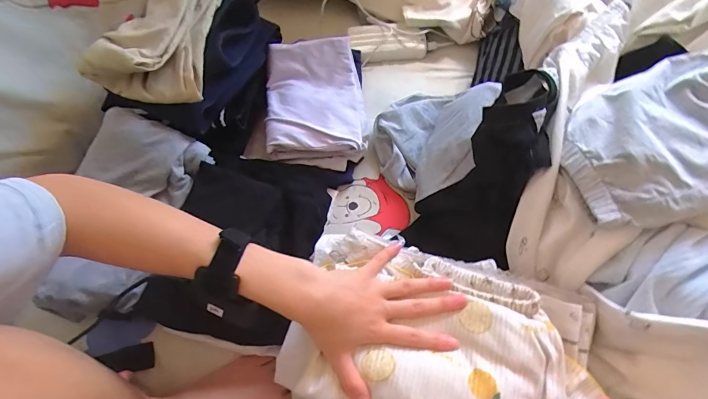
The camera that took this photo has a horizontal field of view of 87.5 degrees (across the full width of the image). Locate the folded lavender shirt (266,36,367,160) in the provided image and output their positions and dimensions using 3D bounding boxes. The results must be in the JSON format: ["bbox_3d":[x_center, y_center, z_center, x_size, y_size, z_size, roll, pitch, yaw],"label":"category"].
[{"bbox_3d":[-0.058,-0.154,0.553,0.139,0.038,0.193,-4,65,-2],"label":"folded lavender shirt"}]

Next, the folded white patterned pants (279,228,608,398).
[{"bbox_3d":[0.084,0.147,0.368,0.290,0.044,0.200,14,65,6],"label":"folded white patterned pants"}]

